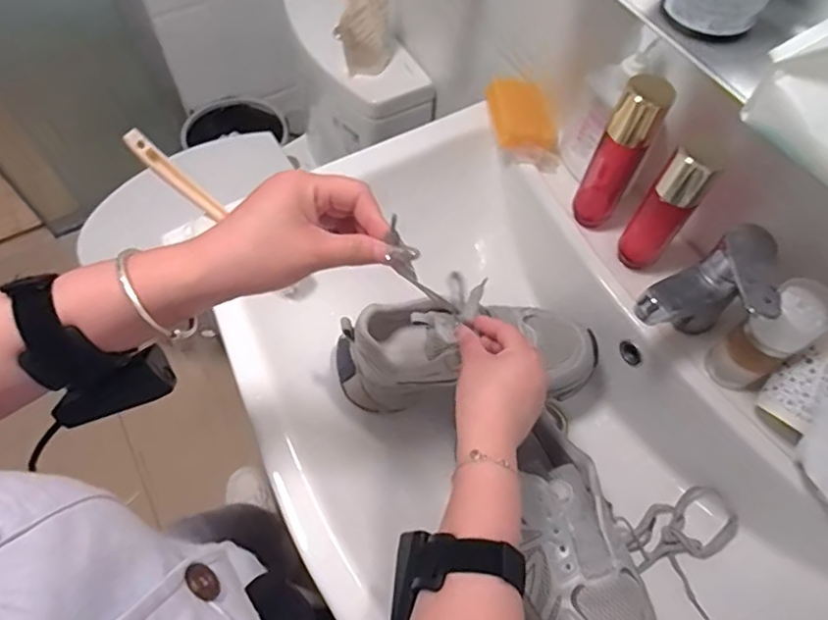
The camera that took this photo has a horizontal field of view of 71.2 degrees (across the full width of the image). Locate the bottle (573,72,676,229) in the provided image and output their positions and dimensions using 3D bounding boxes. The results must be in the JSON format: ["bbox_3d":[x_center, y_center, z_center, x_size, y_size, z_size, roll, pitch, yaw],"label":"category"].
[{"bbox_3d":[0.200,-0.149,0.568,0.044,0.161,0.040,26,64,11],"label":"bottle"}]

